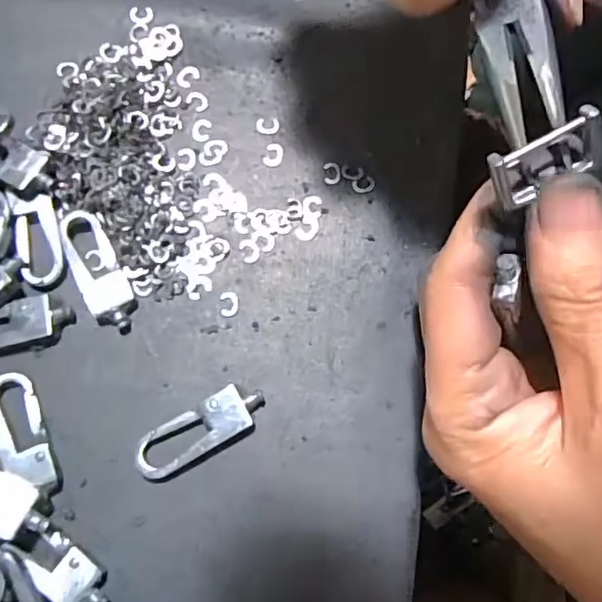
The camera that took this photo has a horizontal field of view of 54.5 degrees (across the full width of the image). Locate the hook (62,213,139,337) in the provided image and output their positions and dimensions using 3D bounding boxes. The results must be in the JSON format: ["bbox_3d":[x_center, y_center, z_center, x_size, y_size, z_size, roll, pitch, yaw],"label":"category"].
[{"bbox_3d":[-0.069,-0.011,0.198,0.015,0.004,0.045,-23,78,-6],"label":"hook"}]

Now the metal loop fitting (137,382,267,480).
[{"bbox_3d":[-0.032,0.041,0.187,0.043,0.006,0.015,-31,79,-7],"label":"metal loop fitting"}]

